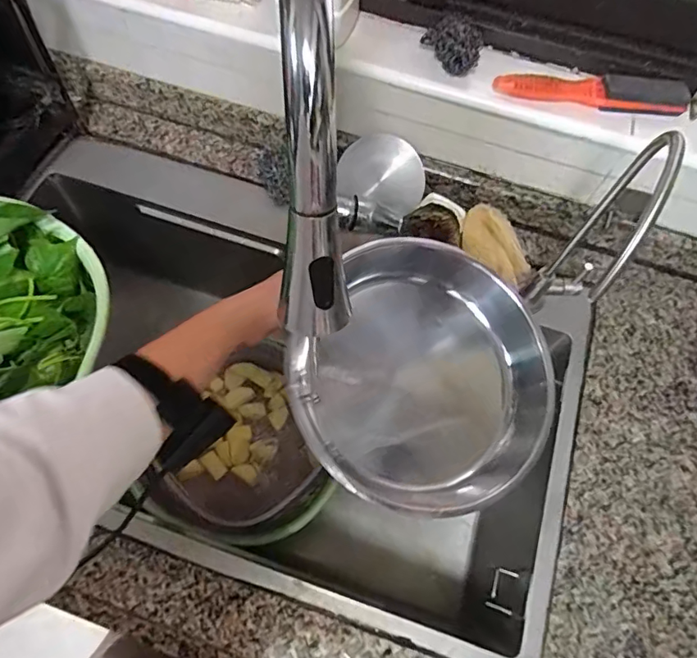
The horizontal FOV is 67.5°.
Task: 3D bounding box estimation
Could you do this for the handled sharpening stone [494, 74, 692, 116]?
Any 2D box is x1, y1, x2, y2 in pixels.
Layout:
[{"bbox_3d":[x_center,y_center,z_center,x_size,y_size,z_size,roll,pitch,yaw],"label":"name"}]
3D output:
[{"bbox_3d":[0.260,-0.252,0.559,0.202,0.032,0.026,3,66,-2],"label":"handled sharpening stone"}]

